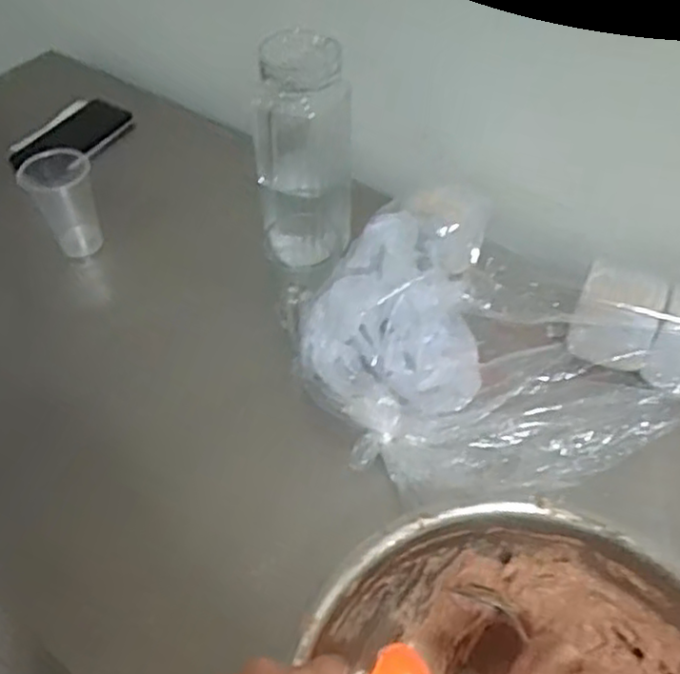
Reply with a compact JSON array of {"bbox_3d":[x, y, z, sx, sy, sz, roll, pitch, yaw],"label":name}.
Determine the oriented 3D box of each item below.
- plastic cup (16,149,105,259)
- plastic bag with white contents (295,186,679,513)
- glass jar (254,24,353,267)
[{"bbox_3d":[-0.312,-0.151,0.800,0.072,0.116,0.069,-22,52,-17],"label":"plastic cup"},{"bbox_3d":[0.151,-0.013,0.668,0.364,0.104,0.317,-22,52,-17],"label":"plastic bag with white contents"},{"bbox_3d":[-0.033,-0.176,0.687,0.087,0.226,0.089,-1,49,1],"label":"glass jar"}]

